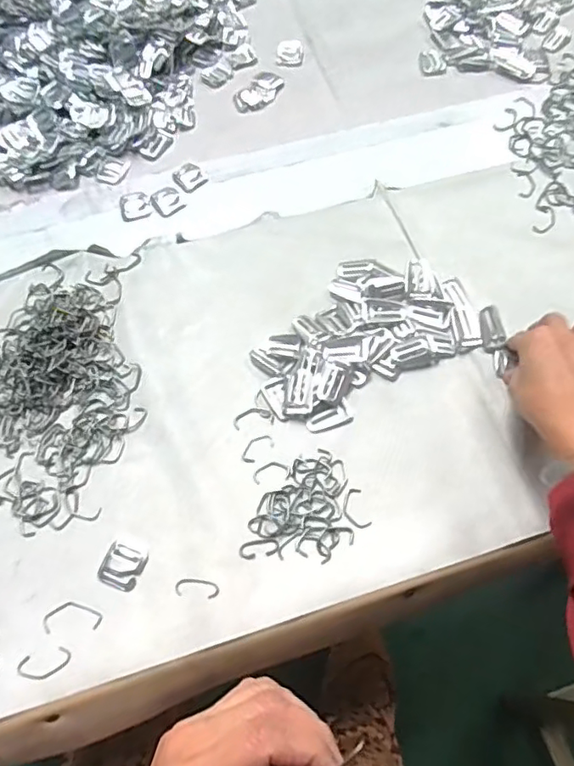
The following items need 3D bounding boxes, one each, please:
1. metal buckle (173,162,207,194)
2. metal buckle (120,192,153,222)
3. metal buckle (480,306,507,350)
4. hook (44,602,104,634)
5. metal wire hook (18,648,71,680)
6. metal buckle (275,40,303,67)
[{"bbox_3d":[-0.109,-0.230,0.633,0.032,0.004,0.038,-36,68,-15],"label":"metal buckle"},{"bbox_3d":[-0.166,-0.193,0.619,0.032,0.004,0.038,-20,65,-7],"label":"metal buckle"},{"bbox_3d":[0.188,-0.052,0.518,0.021,0.012,0.040,-5,64,-1],"label":"metal buckle"},{"bbox_3d":[-0.162,0.177,0.432,0.044,0.004,0.021,-6,64,-1],"label":"hook"},{"bbox_3d":[-0.178,0.206,0.415,0.038,0.004,0.018,-14,64,-5],"label":"metal wire hook"},{"bbox_3d":[0.004,-0.416,0.715,0.034,0.006,0.045,5,64,4],"label":"metal buckle"}]

